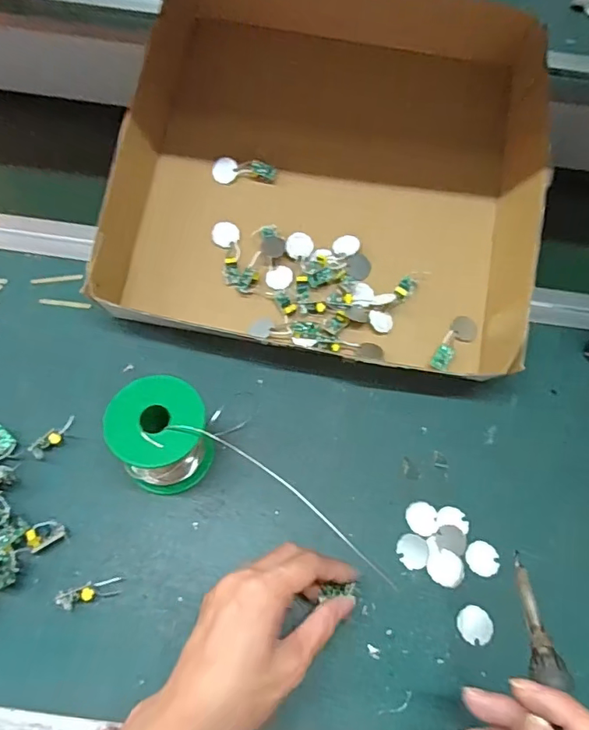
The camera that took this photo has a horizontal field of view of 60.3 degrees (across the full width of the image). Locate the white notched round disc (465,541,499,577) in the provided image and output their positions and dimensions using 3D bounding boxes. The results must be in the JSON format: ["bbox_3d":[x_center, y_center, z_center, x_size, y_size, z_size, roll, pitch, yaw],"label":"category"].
[{"bbox_3d":[0.145,0.149,0.389,0.025,0.004,0.025,1,61,-3],"label":"white notched round disc"}]

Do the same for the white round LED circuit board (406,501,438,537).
[{"bbox_3d":[0.101,0.121,0.399,0.024,0.004,0.026,1,61,-3],"label":"white round LED circuit board"}]

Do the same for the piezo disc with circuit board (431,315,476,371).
[{"bbox_3d":[0.147,-0.019,0.468,0.023,0.012,0.064,33,64,14],"label":"piezo disc with circuit board"}]

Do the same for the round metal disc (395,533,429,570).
[{"bbox_3d":[0.091,0.143,0.389,0.024,0.004,0.024,1,61,-3],"label":"round metal disc"}]

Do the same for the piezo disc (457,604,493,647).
[{"bbox_3d":[0.131,0.188,0.367,0.026,0.004,0.025,1,61,-3],"label":"piezo disc"}]

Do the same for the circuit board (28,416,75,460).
[{"bbox_3d":[-0.195,0.059,0.412,0.011,0.010,0.041,31,50,13],"label":"circuit board"}]

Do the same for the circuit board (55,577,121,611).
[{"bbox_3d":[-0.145,0.161,0.356,0.041,0.007,0.012,-4,59,-30],"label":"circuit board"}]

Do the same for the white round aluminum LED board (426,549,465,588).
[{"bbox_3d":[0.115,0.154,0.385,0.027,0.004,0.026,1,61,-3],"label":"white round aluminum LED board"}]

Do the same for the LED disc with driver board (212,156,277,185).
[{"bbox_3d":[-0.050,-0.196,0.511,0.063,0.023,0.019,5,61,-2],"label":"LED disc with driver board"}]

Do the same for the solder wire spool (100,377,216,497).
[{"bbox_3d":[-0.100,0.054,0.383,0.065,0.073,0.067,1,61,-3],"label":"solder wire spool"}]

